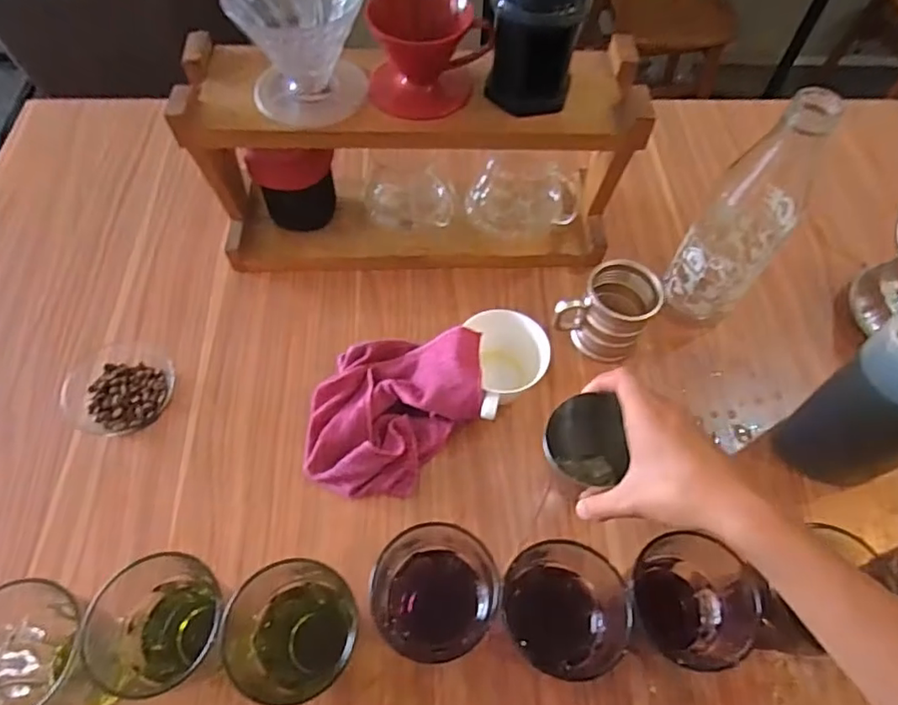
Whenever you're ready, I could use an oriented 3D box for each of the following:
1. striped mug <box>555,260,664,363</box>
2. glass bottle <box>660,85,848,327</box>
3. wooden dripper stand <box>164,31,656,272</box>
[{"bbox_3d":[0.164,-0.044,0.614,0.094,0.094,0.063,17,61,8],"label":"striped mug"},{"bbox_3d":[0.292,-0.128,0.568,0.091,0.257,0.071,-37,68,-20],"label":"glass bottle"},{"bbox_3d":[-0.034,-0.198,0.627,0.426,0.212,0.119,-1,60,-2],"label":"wooden dripper stand"}]

